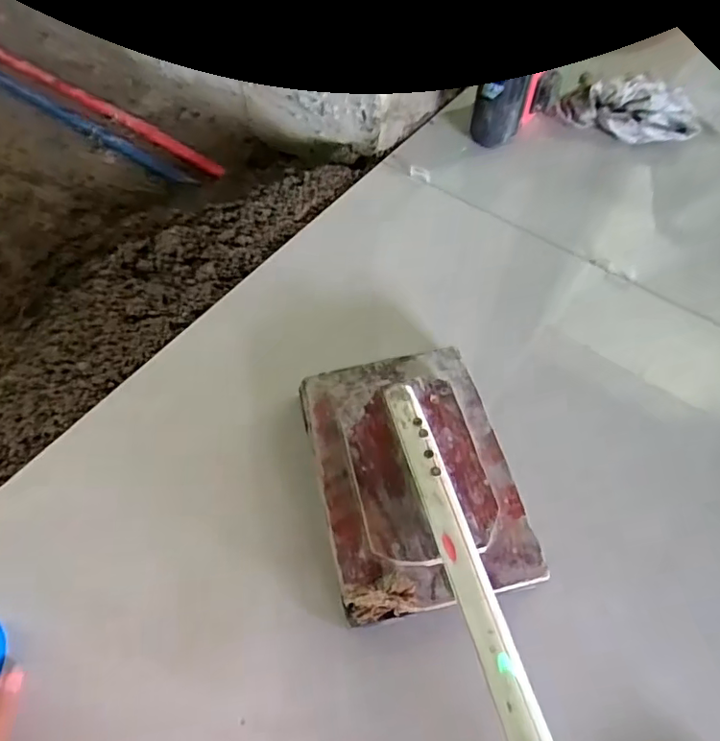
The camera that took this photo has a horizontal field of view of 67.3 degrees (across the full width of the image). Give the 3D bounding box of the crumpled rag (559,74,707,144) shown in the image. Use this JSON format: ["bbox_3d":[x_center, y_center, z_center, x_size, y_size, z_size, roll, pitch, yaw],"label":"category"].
[{"bbox_3d":[0.354,-0.344,0.712,0.169,0.067,0.036,27,62,18],"label":"crumpled rag"}]

